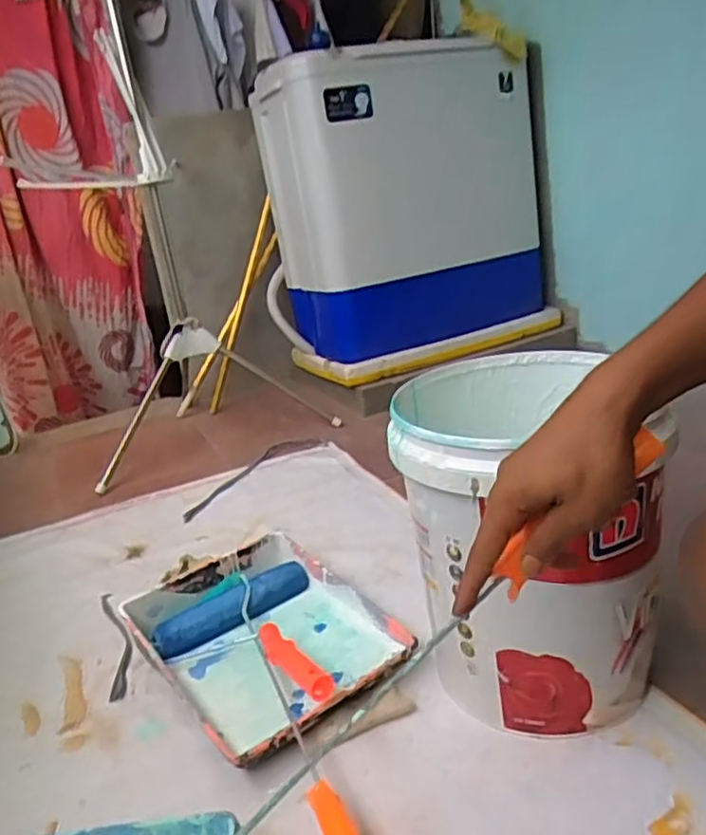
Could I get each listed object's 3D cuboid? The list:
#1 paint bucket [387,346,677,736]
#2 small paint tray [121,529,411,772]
[{"bbox_3d":[0.203,0.141,0.825,0.284,0.361,0.279,-7,21,0],"label":"paint bucket"},{"bbox_3d":[-0.124,0.299,0.950,0.278,0.074,0.352,-21,25,-32],"label":"small paint tray"}]

